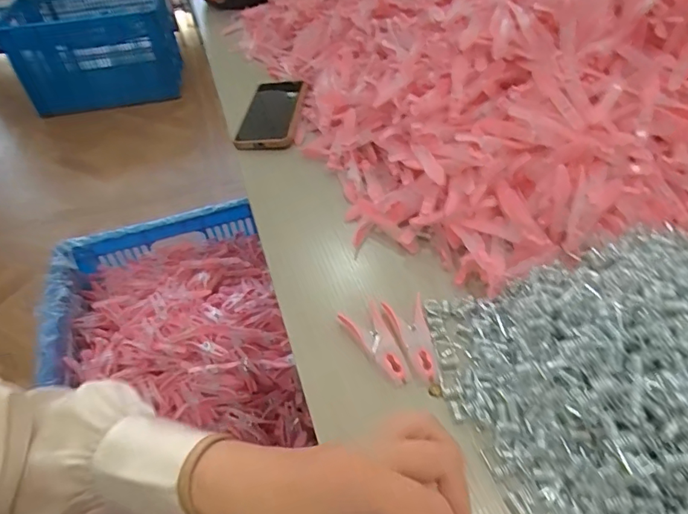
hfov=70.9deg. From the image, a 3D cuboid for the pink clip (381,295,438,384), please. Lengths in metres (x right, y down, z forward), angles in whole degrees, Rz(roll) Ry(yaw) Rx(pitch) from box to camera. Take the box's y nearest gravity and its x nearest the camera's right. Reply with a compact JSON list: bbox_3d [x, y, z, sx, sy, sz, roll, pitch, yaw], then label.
[{"bbox_3d":[0.056,0.065,0.387,0.030,0.010,0.071,-12,46,-6],"label":"pink clip"}]

